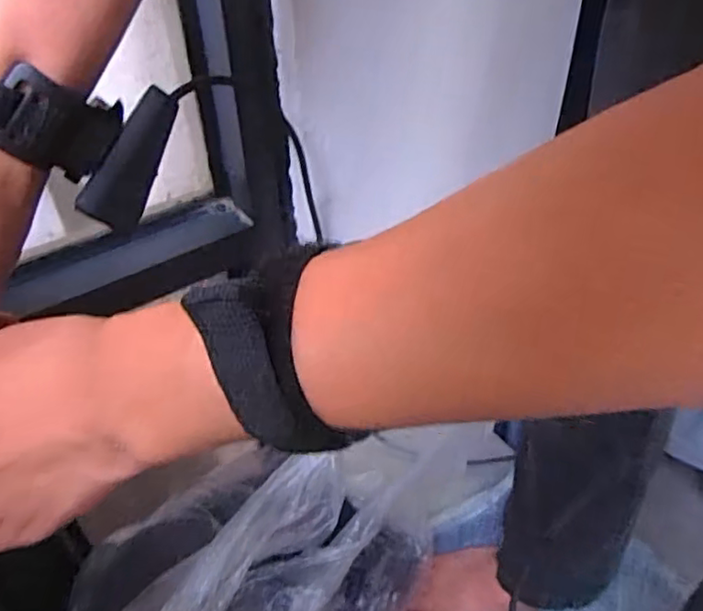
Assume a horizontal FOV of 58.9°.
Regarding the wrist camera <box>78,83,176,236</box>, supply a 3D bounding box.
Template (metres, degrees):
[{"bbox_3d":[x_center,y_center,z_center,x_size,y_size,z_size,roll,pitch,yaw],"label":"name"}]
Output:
[{"bbox_3d":[-0.105,-0.070,0.300,0.011,0.068,0.027,28,4,28],"label":"wrist camera"}]

